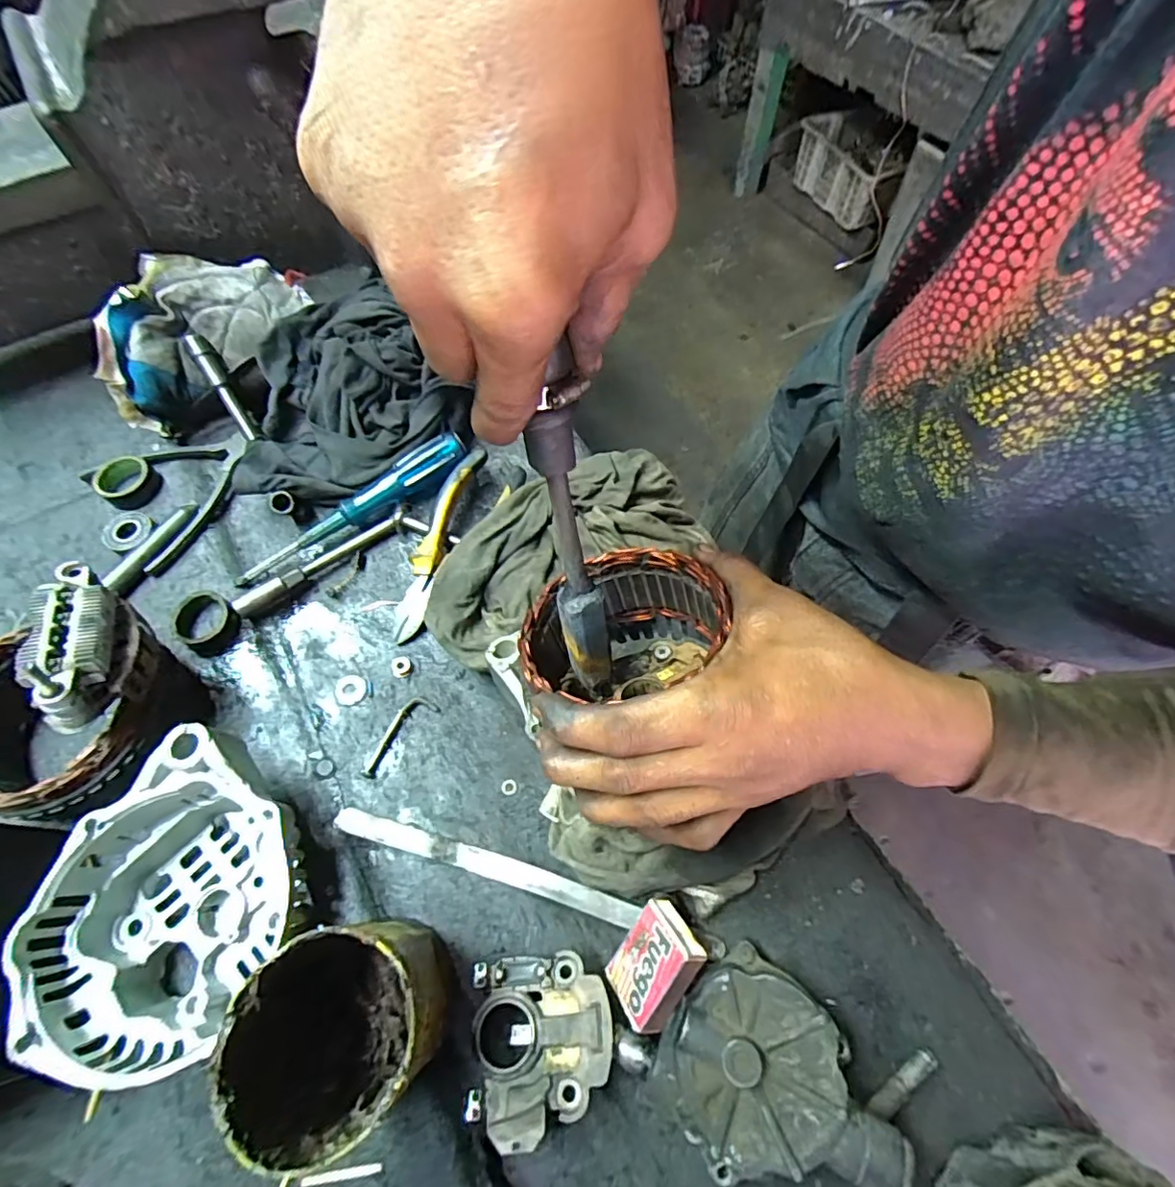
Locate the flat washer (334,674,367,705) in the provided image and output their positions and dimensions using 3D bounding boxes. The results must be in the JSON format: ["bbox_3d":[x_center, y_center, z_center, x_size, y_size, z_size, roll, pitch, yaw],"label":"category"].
[{"bbox_3d":[-0.163,0.065,0.385,0.022,0.004,0.020,1,63,-1],"label":"flat washer"}]

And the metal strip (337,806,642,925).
[{"bbox_3d":[-0.063,0.164,0.341,0.188,0.010,0.014,15,63,6],"label":"metal strip"}]

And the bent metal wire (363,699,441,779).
[{"bbox_3d":[-0.126,0.093,0.370,0.019,0.008,0.061,34,67,15],"label":"bent metal wire"}]

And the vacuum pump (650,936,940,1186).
[{"bbox_3d":[0.104,0.248,0.283,0.131,0.063,0.099,32,66,14],"label":"vacuum pump"}]

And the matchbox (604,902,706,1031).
[{"bbox_3d":[0.037,0.202,0.307,0.053,0.015,0.043,-53,37,9],"label":"matchbox"}]

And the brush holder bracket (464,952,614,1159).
[{"bbox_3d":[-0.024,0.233,0.296,0.071,0.039,0.072,-3,63,-3],"label":"brush holder bracket"}]

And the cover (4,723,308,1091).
[{"bbox_3d":[-0.206,0.158,0.298,0.117,0.082,0.146,16,63,7],"label":"cover"}]

